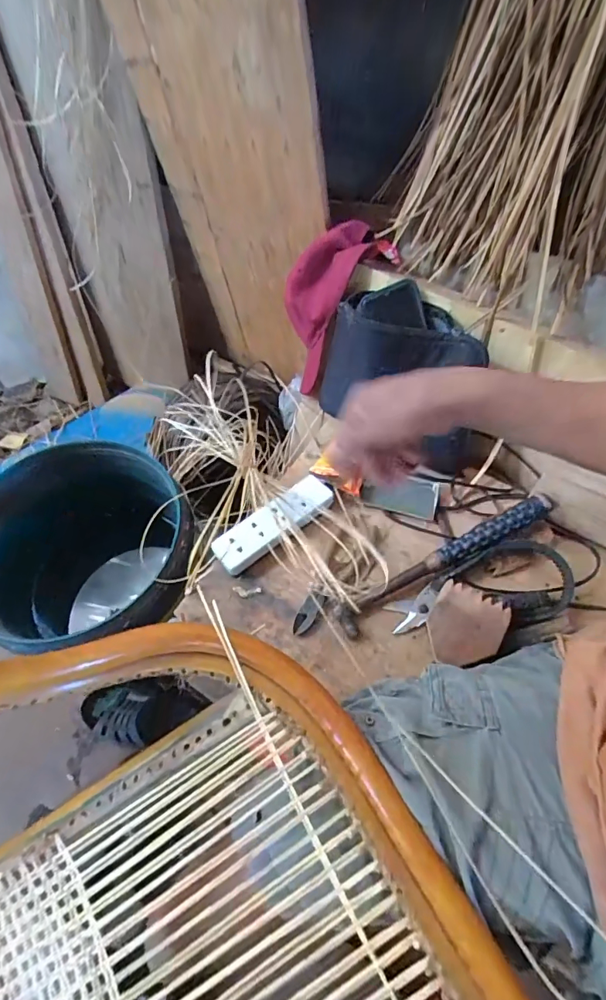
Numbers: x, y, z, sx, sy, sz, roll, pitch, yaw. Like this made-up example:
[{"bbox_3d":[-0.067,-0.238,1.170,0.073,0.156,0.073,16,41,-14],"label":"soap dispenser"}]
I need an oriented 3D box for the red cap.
[{"bbox_3d":[0.036,-0.280,0.677,0.132,0.250,0.101,37,30,20],"label":"red cap"}]

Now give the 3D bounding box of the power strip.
[{"bbox_3d":[-0.036,0.033,0.582,0.165,0.035,0.058,-36,65,-21],"label":"power strip"}]

